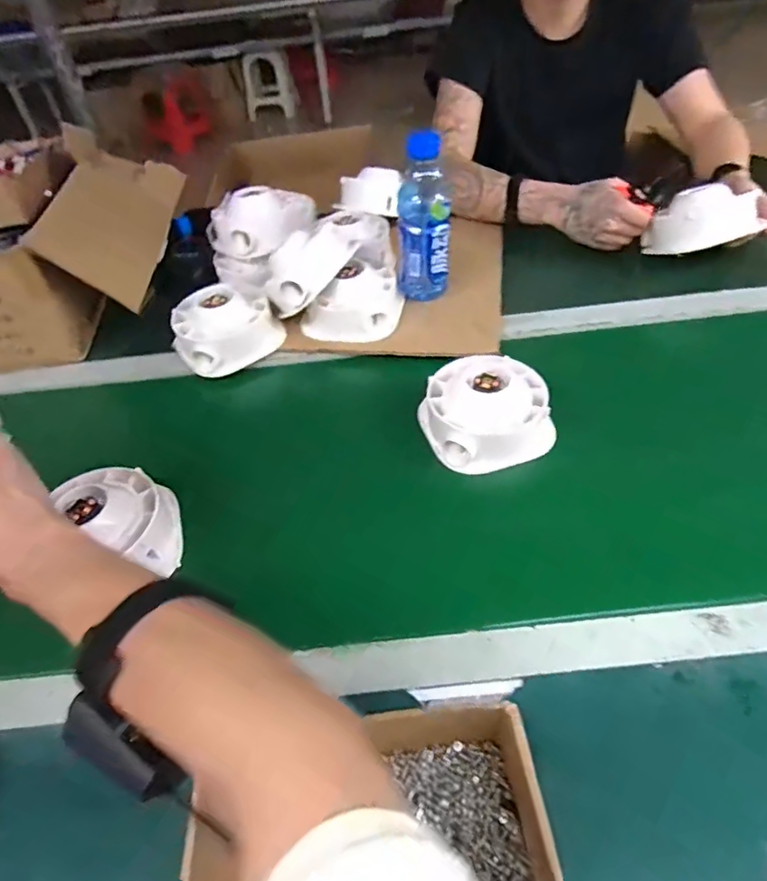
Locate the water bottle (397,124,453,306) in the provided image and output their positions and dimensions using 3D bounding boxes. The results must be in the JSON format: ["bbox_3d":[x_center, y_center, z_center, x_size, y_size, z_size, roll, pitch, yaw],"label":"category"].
[{"bbox_3d":[0.055,-0.289,0.739,0.071,0.204,0.059,-1,47,7],"label":"water bottle"}]

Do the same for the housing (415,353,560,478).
[{"bbox_3d":[0.110,-0.036,0.596,0.132,0.066,0.122,-4,47,4],"label":"housing"}]

